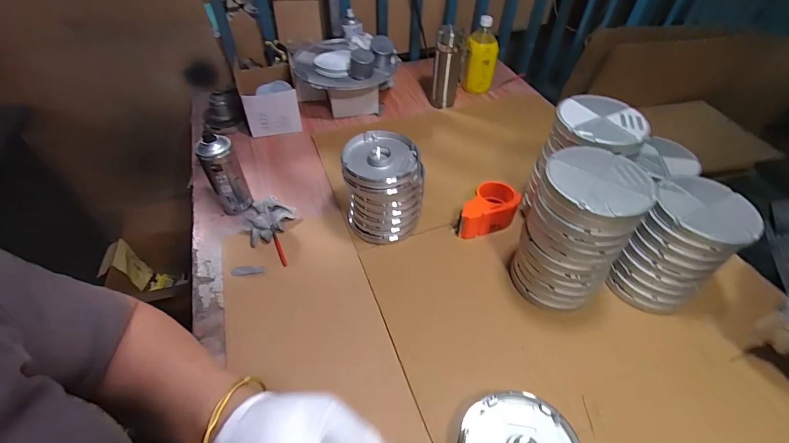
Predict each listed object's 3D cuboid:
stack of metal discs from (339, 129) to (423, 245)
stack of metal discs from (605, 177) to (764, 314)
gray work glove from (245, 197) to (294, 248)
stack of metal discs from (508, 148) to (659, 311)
[{"bbox_3d":[-0.020,-0.062,0.698,0.138,0.154,0.147,-4,48,-4],"label":"stack of metal discs"},{"bbox_3d":[0.447,0.045,0.598,0.152,0.183,0.140,-28,54,-23],"label":"stack of metal discs"},{"bbox_3d":[-0.245,-0.006,0.725,0.092,0.032,0.097,-20,51,-17],"label":"gray work glove"},{"bbox_3d":[0.276,0.023,0.573,0.141,0.238,0.134,29,54,23],"label":"stack of metal discs"}]

